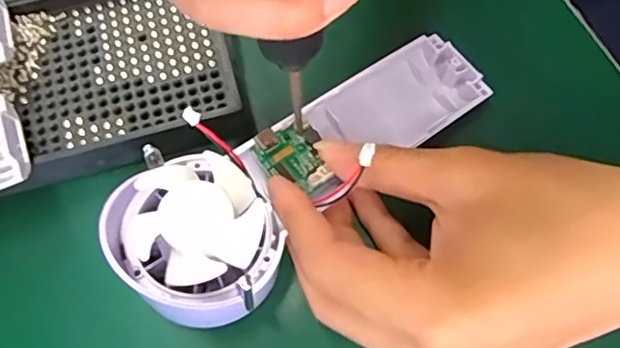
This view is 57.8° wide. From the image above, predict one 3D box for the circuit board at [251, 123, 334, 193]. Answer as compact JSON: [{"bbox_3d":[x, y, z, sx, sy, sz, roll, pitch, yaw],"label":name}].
[{"bbox_3d":[-0.007,-0.007,0.233,0.026,0.005,0.032,-31,74,-8],"label":"circuit board"}]

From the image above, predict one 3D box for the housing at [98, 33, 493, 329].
[{"bbox_3d":[0.000,-0.009,0.236,0.171,0.025,0.066,-34,74,-26],"label":"housing"}]

